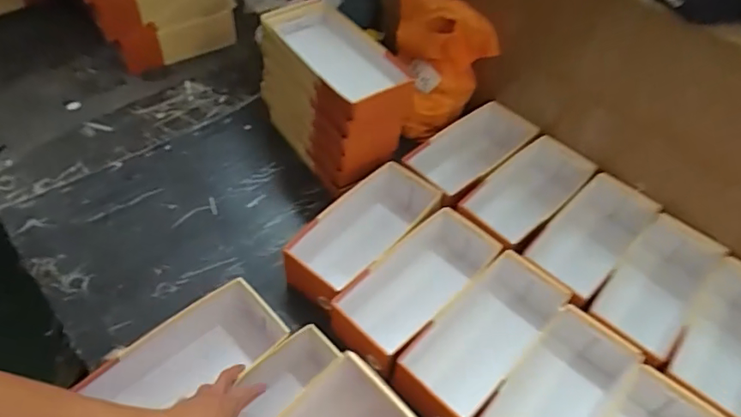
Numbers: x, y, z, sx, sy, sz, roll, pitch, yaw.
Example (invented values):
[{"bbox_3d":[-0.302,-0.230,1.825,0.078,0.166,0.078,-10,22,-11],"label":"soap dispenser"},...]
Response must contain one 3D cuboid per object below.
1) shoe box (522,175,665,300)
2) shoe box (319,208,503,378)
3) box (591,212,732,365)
[{"bbox_3d":[0.384,0.073,0.975,0.142,0.137,0.298,38,57,25],"label":"shoe box"},{"bbox_3d":[0.072,0.132,0.878,0.145,0.105,0.306,37,57,25],"label":"shoe box"},{"bbox_3d":[0.478,0.162,0.933,0.137,0.150,0.312,37,57,24],"label":"box"}]

